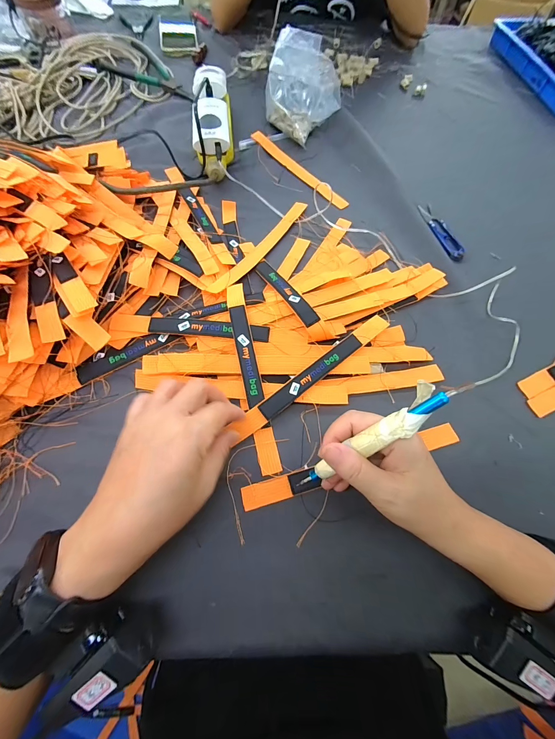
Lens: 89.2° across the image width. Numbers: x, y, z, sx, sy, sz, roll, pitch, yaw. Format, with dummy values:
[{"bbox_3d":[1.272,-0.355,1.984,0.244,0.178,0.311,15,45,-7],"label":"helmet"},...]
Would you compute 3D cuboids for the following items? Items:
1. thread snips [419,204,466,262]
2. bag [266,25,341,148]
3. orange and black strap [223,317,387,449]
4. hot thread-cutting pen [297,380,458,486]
[{"bbox_3d":[0.245,-0.210,0.422,0.028,0.009,0.116,-12,67,-8],"label":"thread snips"},{"bbox_3d":[0.048,-0.445,0.451,0.130,0.111,0.097,-1,66,-3],"label":"bag"},{"bbox_3d":[0.044,0.002,0.305,0.206,0.010,0.019,-37,72,-15],"label":"orange and black strap"},{"bbox_3d":[0.067,0.056,0.216,0.134,0.014,0.024,-43,69,23],"label":"hot thread-cutting pen"}]

